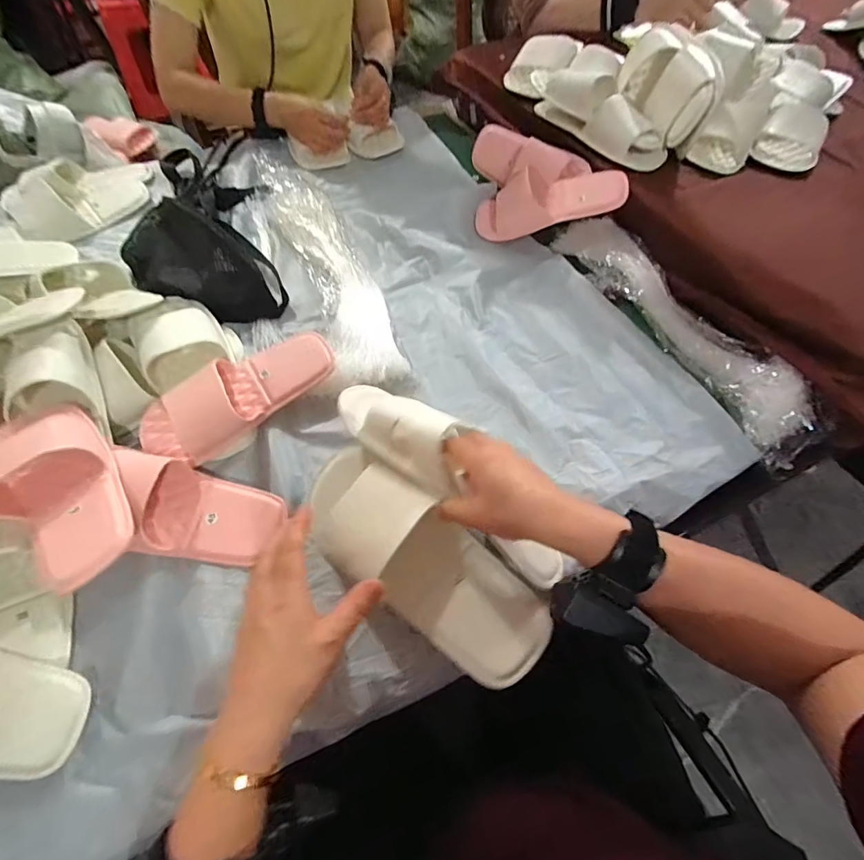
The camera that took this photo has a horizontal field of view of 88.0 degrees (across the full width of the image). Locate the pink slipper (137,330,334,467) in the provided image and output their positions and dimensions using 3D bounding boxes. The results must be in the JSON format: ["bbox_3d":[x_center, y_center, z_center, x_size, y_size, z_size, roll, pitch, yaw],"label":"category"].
[{"bbox_3d":[-0.225,-0.044,0.529,0.232,0.049,0.088,-32,65,-20],"label":"pink slipper"}]

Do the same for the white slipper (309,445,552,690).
[{"bbox_3d":[-0.013,0.121,0.424,0.266,0.055,0.097,38,64,14],"label":"white slipper"}]

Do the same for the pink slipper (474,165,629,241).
[{"bbox_3d":[0.180,-0.379,0.705,0.231,0.074,0.120,-5,57,18],"label":"pink slipper"}]

